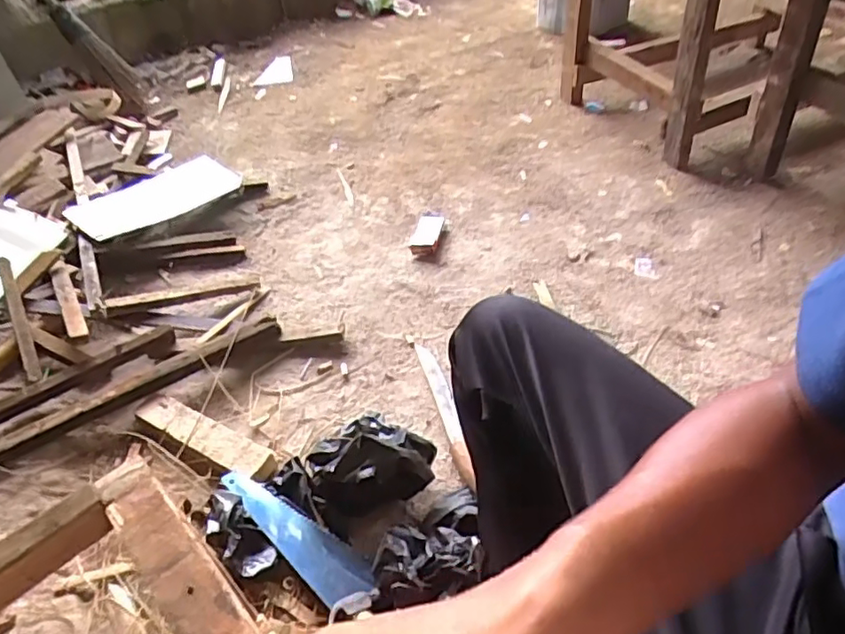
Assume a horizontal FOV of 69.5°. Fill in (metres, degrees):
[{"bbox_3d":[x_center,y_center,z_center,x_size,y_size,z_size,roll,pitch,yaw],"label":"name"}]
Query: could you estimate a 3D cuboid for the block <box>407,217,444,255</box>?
[{"bbox_3d":[0.009,-0.179,1.326,0.055,0.023,0.127,6,45,14],"label":"block"}]

